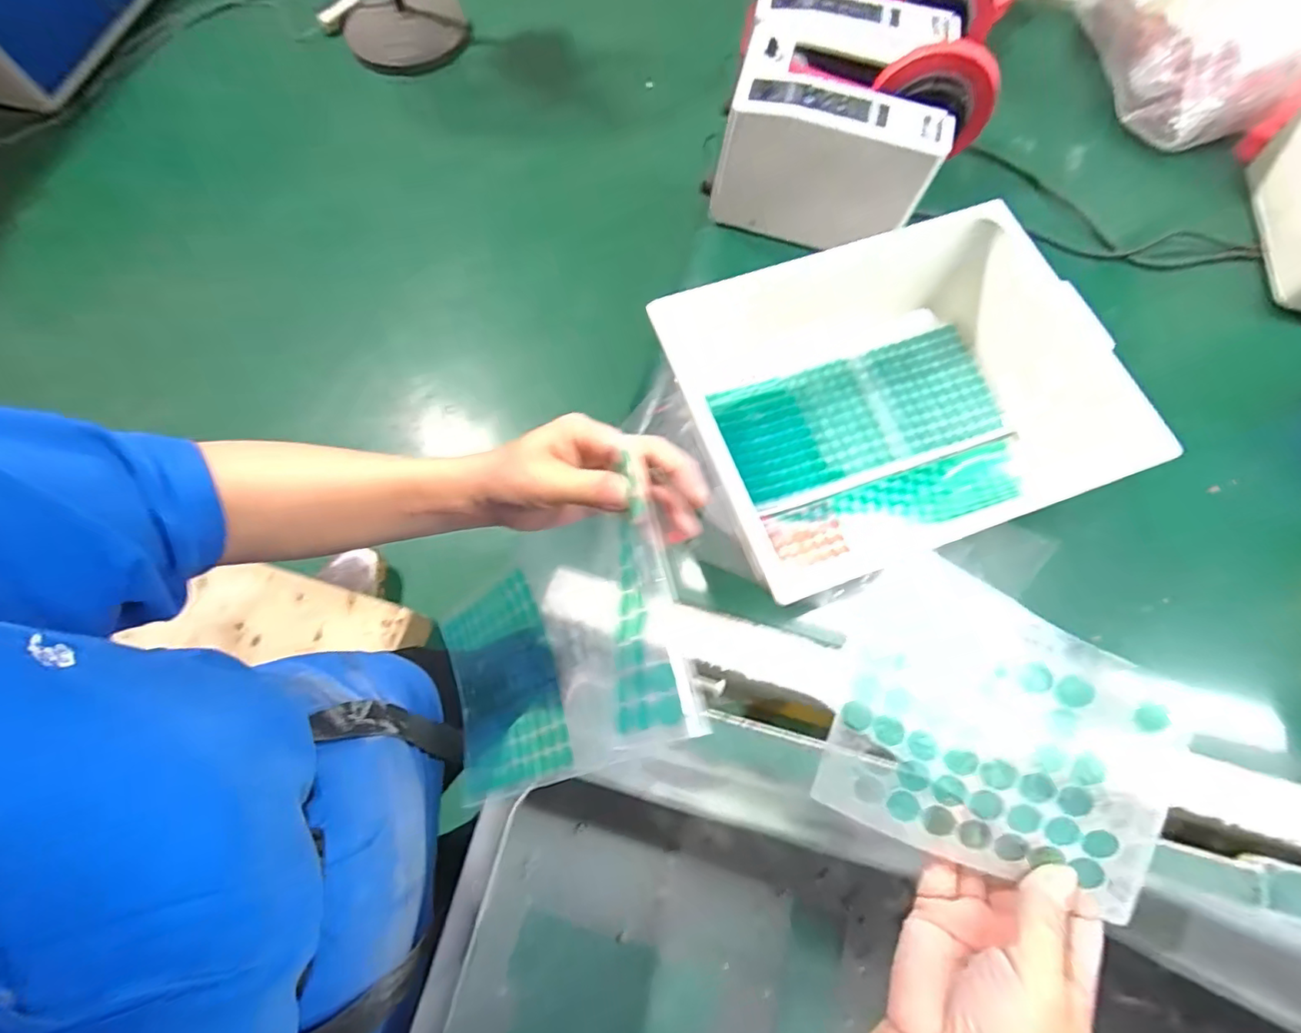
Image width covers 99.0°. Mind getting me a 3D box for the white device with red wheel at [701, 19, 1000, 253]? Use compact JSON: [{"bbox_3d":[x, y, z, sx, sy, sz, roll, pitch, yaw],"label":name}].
[{"bbox_3d":[0.207,-0.410,0.599,0.248,0.150,0.142,16,72,6],"label":"white device with red wheel"}]

